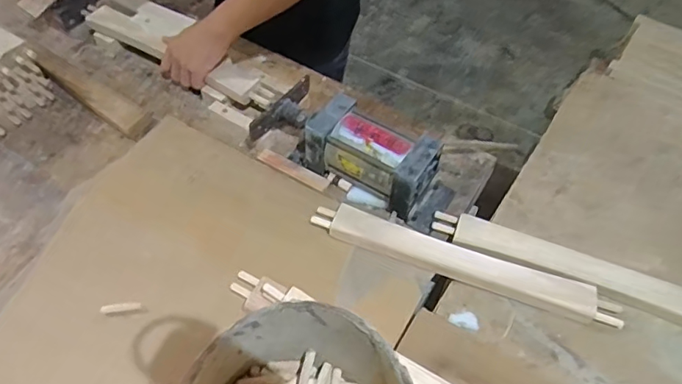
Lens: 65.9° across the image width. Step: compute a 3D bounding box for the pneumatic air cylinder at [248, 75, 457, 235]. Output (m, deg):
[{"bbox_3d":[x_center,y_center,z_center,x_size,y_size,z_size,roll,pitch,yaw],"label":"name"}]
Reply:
[{"bbox_3d":[0.026,-0.075,0.813,0.317,0.092,0.134,25,57,15],"label":"pneumatic air cylinder"}]

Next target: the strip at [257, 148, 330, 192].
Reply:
[{"bbox_3d":[-0.076,-0.036,0.837,0.129,0.010,0.027,30,58,18],"label":"strip"}]

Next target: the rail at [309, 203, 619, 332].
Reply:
[{"bbox_3d":[0.165,0.097,0.723,0.417,0.028,0.045,18,55,10],"label":"rail"}]

